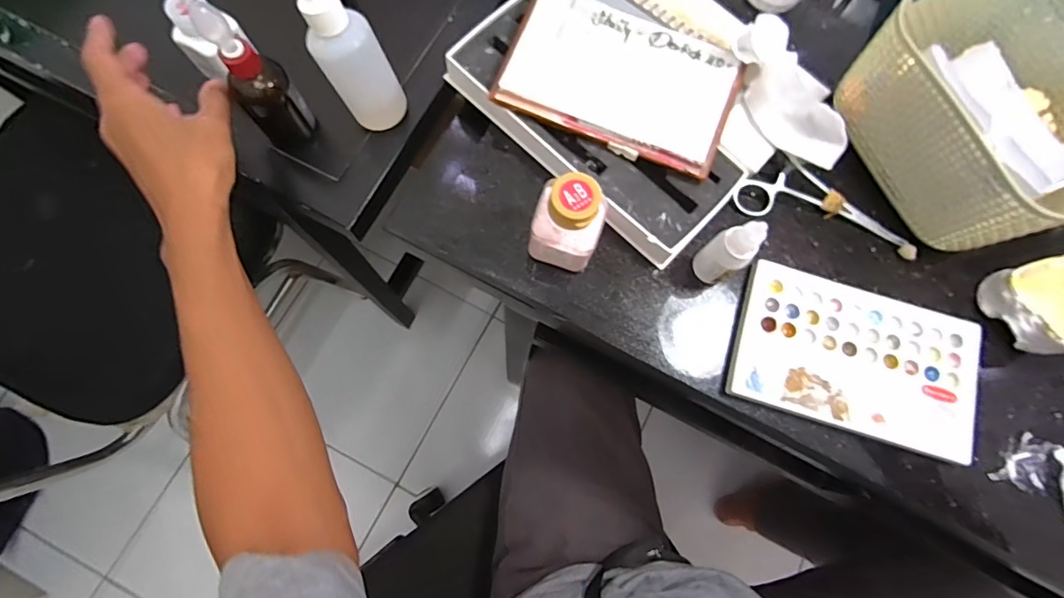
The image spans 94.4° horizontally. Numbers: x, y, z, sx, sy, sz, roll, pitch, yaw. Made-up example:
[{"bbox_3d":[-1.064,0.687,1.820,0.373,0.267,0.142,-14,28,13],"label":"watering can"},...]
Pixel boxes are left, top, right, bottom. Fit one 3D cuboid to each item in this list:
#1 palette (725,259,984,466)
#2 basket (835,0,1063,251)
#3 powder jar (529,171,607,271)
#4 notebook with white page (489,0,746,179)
[{"bbox_3d":[0.213,0.039,0.326,0.154,0.012,0.094,17,76,3],"label":"palette"},{"bbox_3d":[0.295,-0.123,0.326,0.113,0.080,0.166,-23,77,-8],"label":"basket"},{"bbox_3d":[0.021,-0.044,0.308,0.040,0.073,0.036,16,75,2],"label":"powder jar"},{"bbox_3d":[0.060,-0.149,0.333,0.149,0.008,0.091,23,83,2],"label":"notebook with white page"}]

